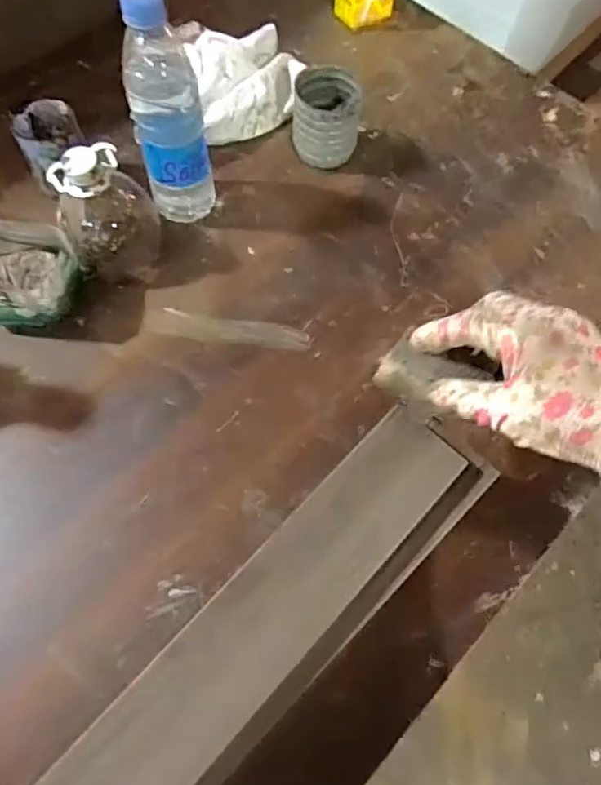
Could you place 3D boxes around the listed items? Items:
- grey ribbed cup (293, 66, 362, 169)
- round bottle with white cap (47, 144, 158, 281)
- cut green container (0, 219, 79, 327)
[{"bbox_3d":[0.027,-0.291,0.604,0.070,0.077,0.066,3,68,0],"label":"grey ribbed cup"},{"bbox_3d":[-0.178,-0.165,0.520,0.086,0.118,0.082,-24,70,-11],"label":"round bottle with white cap"},{"bbox_3d":[-0.262,-0.109,0.525,0.105,0.062,0.088,4,68,0],"label":"cut green container"}]

